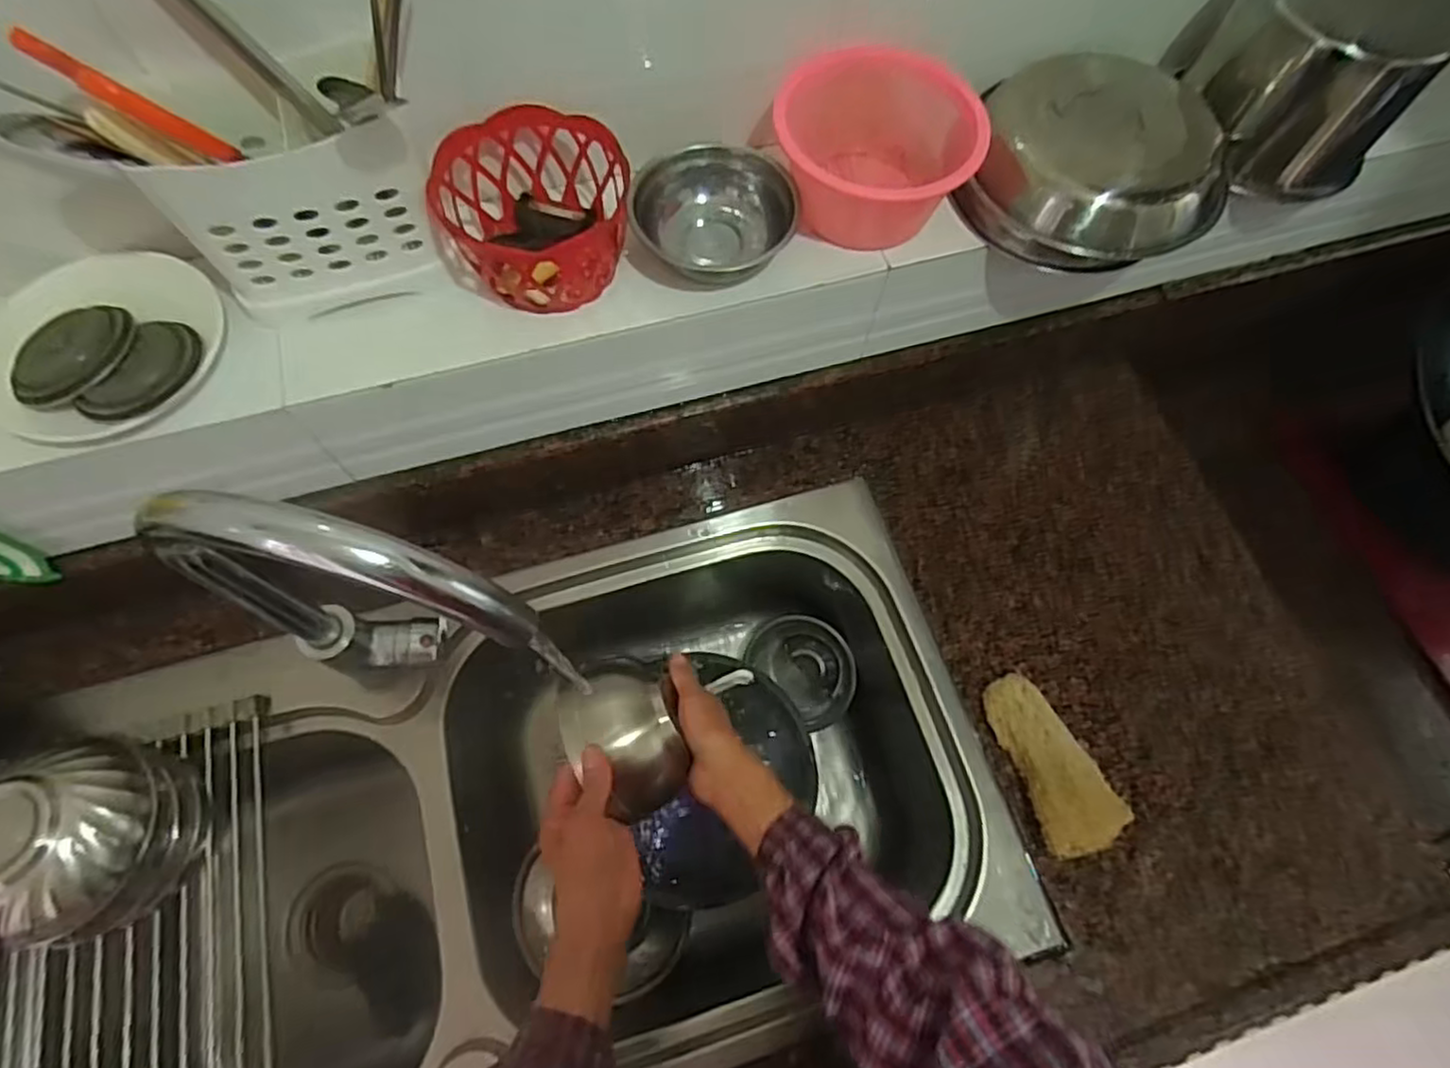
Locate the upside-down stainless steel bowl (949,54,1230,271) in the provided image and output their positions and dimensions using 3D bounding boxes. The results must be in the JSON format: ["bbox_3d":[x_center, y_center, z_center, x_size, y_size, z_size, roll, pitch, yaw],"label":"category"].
[{"bbox_3d":[0.289,-0.293,0.550,0.178,0.088,0.143,20,68,7],"label":"upside-down stainless steel bowl"}]

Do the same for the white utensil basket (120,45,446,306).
[{"bbox_3d":[-0.272,-0.233,0.460,0.140,0.103,0.087,-17,68,-8],"label":"white utensil basket"}]

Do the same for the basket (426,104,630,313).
[{"bbox_3d":[-0.132,-0.225,0.507,0.127,0.089,0.120,0,67,-1],"label":"basket"}]

